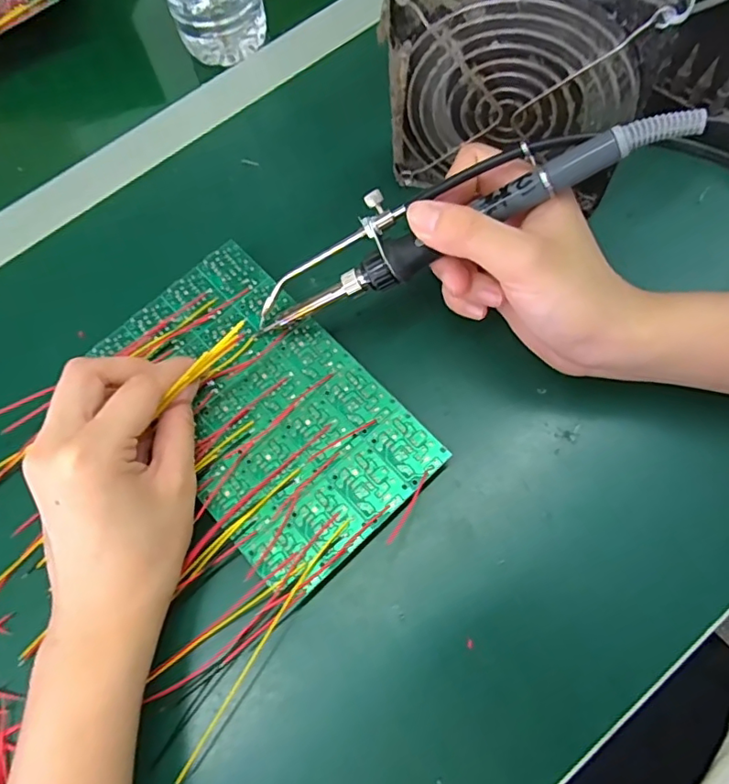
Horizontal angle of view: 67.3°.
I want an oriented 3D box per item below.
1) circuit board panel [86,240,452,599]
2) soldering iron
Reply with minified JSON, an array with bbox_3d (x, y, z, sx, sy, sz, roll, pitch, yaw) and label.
[{"bbox_3d":[-0.054,0.006,0.283,0.100,0.015,0.172,-42,71,-11],"label":"circuit board panel"},{"bbox_3d":[0.037,-0.080,0.247,0.200,0.025,0.034,-22,68,18],"label":"soldering iron"}]

